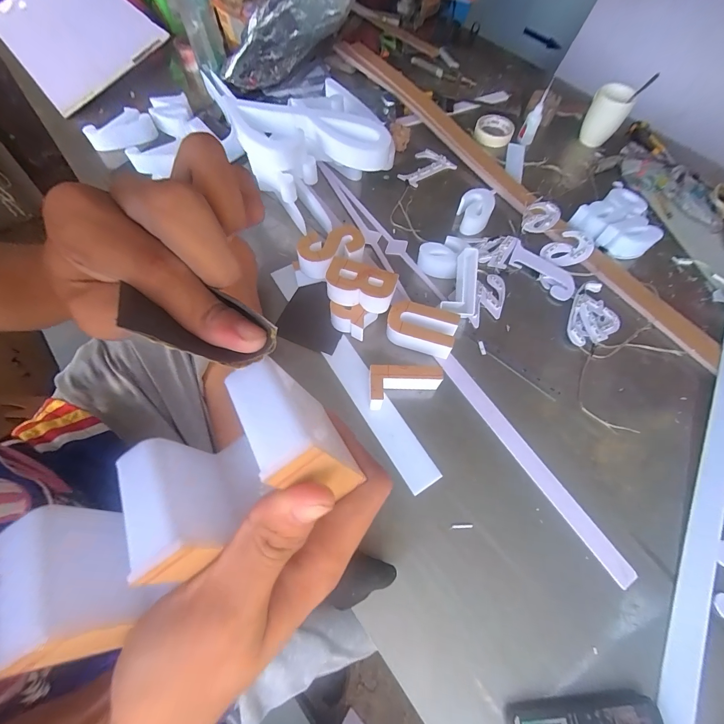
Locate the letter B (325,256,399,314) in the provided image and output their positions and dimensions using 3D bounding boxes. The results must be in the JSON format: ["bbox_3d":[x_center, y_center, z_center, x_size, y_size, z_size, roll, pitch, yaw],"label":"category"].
[{"bbox_3d":[-0.002,-0.120,0.539,0.109,0.039,0.069,13,64,3],"label":"letter B"}]

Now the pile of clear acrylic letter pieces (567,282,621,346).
[{"bbox_3d":[0.409,-0.080,0.591,0.084,0.015,0.128,25,67,10],"label":"pile of clear acrylic letter pieces"}]

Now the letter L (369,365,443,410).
[{"bbox_3d":[0.065,0.040,0.506,0.106,0.045,0.058,1,64,-3],"label":"letter L"}]

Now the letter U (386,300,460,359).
[{"bbox_3d":[0.097,-0.055,0.560,0.111,0.046,0.070,21,66,8],"label":"letter U"}]

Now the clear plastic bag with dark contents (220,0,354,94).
[{"bbox_3d":[-0.147,-0.807,0.802,0.394,0.137,0.120,-17,61,30],"label":"clear plastic bag with dark contents"}]

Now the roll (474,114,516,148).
[{"bbox_3d":[0.323,-0.569,0.822,0.089,0.025,0.103,23,65,8],"label":"roll"}]

